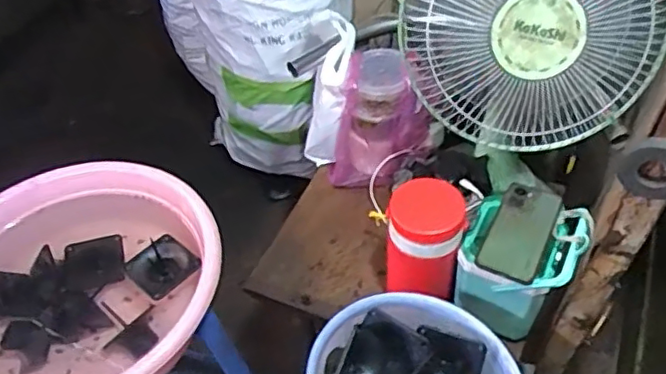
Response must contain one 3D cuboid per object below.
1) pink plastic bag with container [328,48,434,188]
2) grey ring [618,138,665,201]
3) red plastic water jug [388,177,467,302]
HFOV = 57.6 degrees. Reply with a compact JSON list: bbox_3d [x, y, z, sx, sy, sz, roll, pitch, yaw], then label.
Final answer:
[{"bbox_3d":[0.086,-0.116,1.076,0.169,0.206,0.139,9,49,10],"label":"pink plastic bag with container"},{"bbox_3d":[0.311,-0.014,0.581,0.064,0.076,0.012,18,51,18],"label":"grey ring"},{"bbox_3d":[0.130,0.091,0.889,0.101,0.205,0.093,6,48,7],"label":"red plastic water jug"}]

